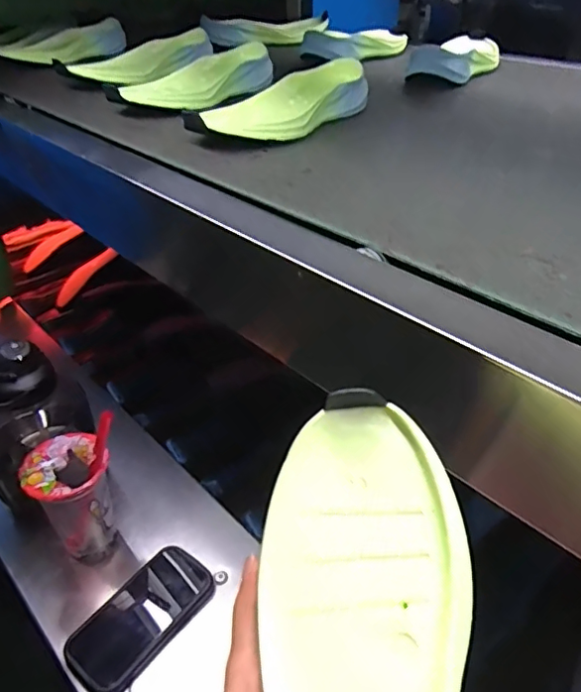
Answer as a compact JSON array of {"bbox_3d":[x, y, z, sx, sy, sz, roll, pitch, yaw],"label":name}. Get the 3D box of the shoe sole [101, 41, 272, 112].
[{"bbox_3d":[-0.125,-0.360,0.747,0.098,0.047,0.255,19,42,25],"label":"shoe sole"}]

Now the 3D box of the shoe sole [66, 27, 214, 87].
[{"bbox_3d":[-0.214,-0.441,0.852,0.092,0.046,0.235,25,45,31],"label":"shoe sole"}]

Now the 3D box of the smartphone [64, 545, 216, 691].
[{"bbox_3d":[-0.159,0.291,0.599,0.082,0.020,0.158,24,44,32],"label":"smartphone"}]

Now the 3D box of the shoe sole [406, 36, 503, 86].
[{"bbox_3d":[0.260,-0.446,0.864,0.099,0.044,0.278,16,41,22],"label":"shoe sole"}]

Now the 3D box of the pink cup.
[{"bbox_3d":[-0.244,0.161,0.628,0.092,0.188,0.088,-30,44,-32],"label":"pink cup"}]

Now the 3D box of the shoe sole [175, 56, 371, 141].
[{"bbox_3d":[-0.006,-0.274,0.627,0.087,0.047,0.252,28,46,33],"label":"shoe sole"}]

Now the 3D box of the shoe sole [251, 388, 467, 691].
[{"bbox_3d":[0.033,0.154,0.240,0.089,0.032,0.259,-1,68,1],"label":"shoe sole"}]

